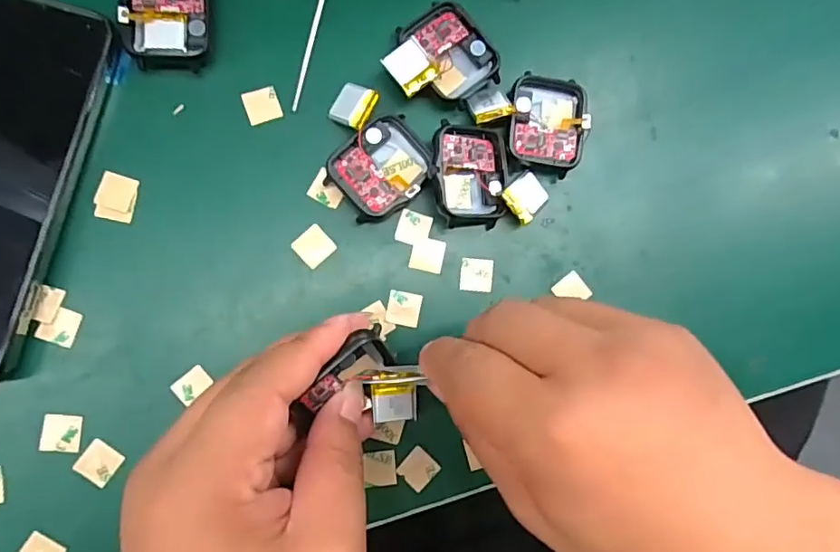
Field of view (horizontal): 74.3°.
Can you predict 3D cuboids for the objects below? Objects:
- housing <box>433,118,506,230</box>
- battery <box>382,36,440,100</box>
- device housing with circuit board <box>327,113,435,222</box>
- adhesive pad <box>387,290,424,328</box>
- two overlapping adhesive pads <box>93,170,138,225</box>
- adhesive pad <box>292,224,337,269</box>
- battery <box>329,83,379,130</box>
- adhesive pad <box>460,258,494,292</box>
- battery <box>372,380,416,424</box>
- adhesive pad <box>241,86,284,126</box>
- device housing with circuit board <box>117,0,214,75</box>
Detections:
[{"bbox_3d":[0.023,-0.047,0.257,0.035,0.017,0.046,0,86,-8],"label":"housing"},{"bbox_3d":[-0.004,-0.096,0.253,0.021,0.004,0.022,-38,89,-12],"label":"battery"},{"bbox_3d":[-0.017,-0.050,0.255,0.047,0.015,0.038,-40,92,-8],"label":"device housing with circuit board"},{"bbox_3d":[-0.007,0.015,0.257,0.015,0.004,0.015,12,85,-7],"label":"adhesive pad"},{"bbox_3d":[-0.134,-0.035,0.243,0.016,0.004,0.020,11,85,-7],"label":"two overlapping adhesive pads"},{"bbox_3d":[-0.049,-0.014,0.254,0.016,0.004,0.016,-43,92,-8],"label":"adhesive pad"},{"bbox_3d":[-0.030,-0.078,0.255,0.020,0.005,0.019,31,91,36],"label":"battery"},{"bbox_3d":[0.027,-0.001,0.263,0.015,0.004,0.015,6,86,-7],"label":"adhesive pad"},{"bbox_3d":[-0.011,0.053,0.233,0.018,0.004,0.016,-3,94,-11],"label":"battery"},{"bbox_3d":[-0.073,-0.079,0.256,0.015,0.004,0.015,-20,89,-8],"label":"adhesive pad"},{"bbox_3d":[-0.112,-0.117,0.248,0.036,0.010,0.048,0,86,-7],"label":"device housing with circuit board"}]

